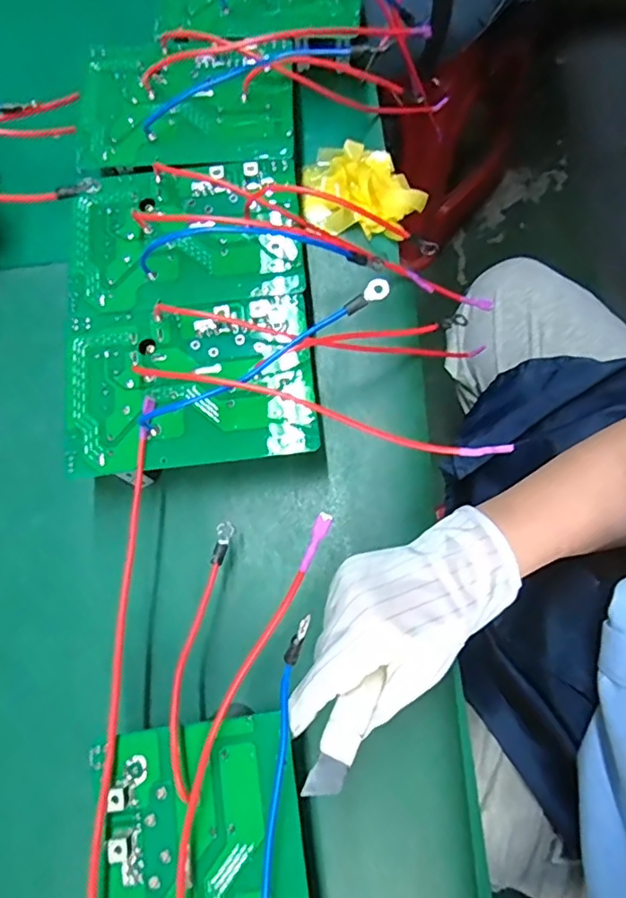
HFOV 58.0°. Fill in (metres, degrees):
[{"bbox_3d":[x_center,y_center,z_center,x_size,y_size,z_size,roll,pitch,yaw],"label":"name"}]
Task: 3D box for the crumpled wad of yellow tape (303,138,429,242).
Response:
[{"bbox_3d":[0.039,-0.205,0.441,0.095,0.034,0.077,5,77,3],"label":"crumpled wad of yellow tape"}]

